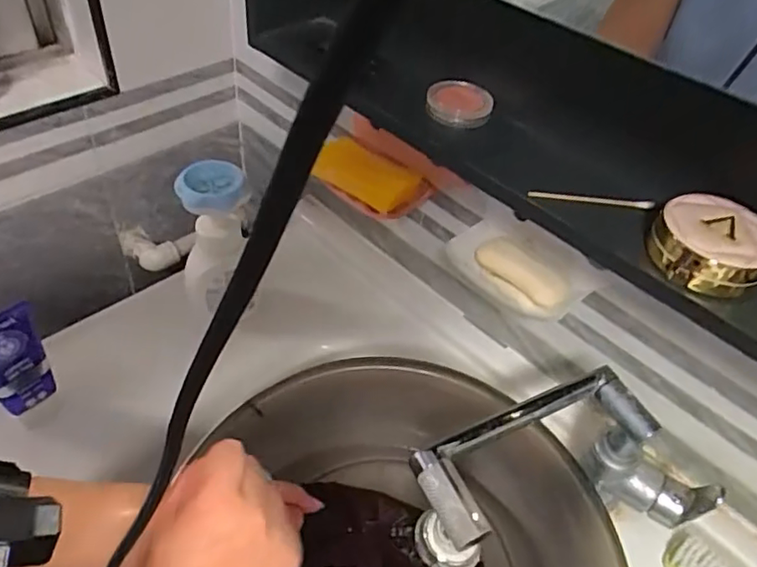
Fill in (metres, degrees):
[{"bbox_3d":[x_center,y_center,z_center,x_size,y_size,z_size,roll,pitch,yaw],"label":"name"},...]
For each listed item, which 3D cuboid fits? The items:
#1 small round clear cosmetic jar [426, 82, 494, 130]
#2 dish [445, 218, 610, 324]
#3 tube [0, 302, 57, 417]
[{"bbox_3d":[0.070,-0.156,0.517,0.054,0.017,0.052,3,46,-3],"label":"small round clear cosmetic jar"},{"bbox_3d":[0.136,-0.015,0.570,0.134,0.037,0.077,30,50,21],"label":"dish"},{"bbox_3d":[-0.326,0.072,0.540,0.057,0.109,0.022,-33,58,-32],"label":"tube"}]

